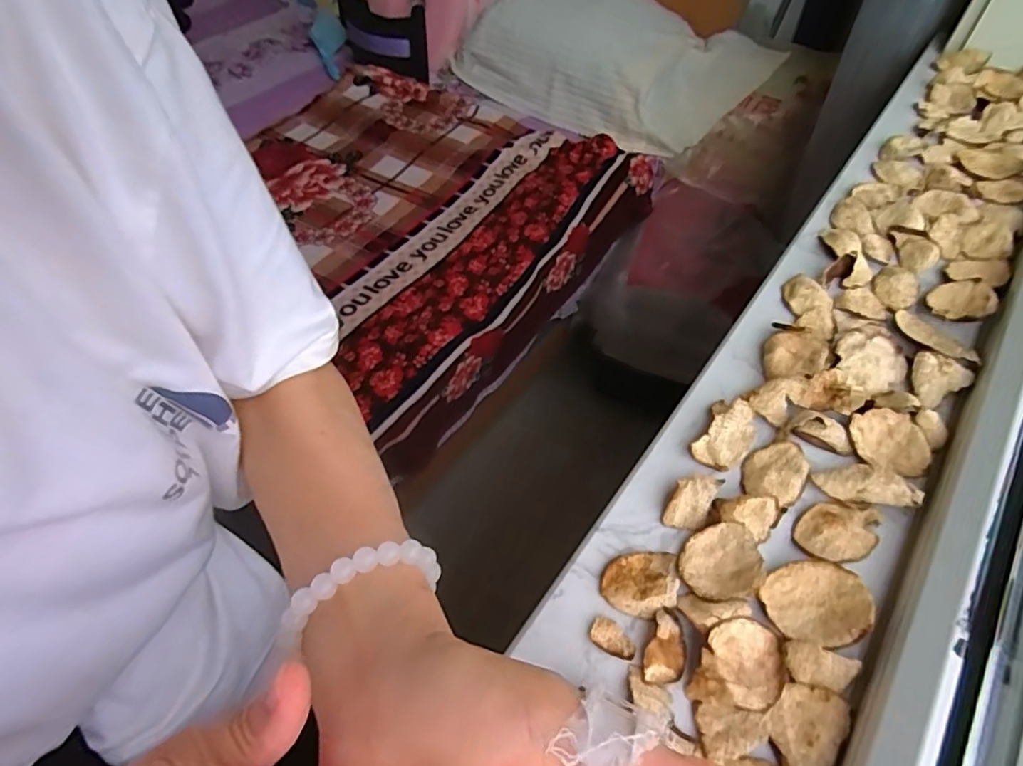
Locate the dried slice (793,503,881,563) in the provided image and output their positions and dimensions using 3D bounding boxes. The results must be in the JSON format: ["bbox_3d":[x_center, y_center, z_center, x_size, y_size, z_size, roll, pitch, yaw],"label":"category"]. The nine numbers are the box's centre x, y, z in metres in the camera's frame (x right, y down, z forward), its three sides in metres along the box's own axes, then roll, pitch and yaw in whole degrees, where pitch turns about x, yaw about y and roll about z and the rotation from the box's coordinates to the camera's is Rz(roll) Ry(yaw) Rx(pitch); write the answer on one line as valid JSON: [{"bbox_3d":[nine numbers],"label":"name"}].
[{"bbox_3d":[0.195,0.087,0.334,0.052,0.005,0.034,-12,55,-9],"label":"dried slice"}]

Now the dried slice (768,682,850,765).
[{"bbox_3d":[0.144,0.168,0.273,0.030,0.006,0.044,36,61,23],"label":"dried slice"}]

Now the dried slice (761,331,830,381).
[{"bbox_3d":[0.204,-0.018,0.404,0.042,0.013,0.045,13,55,9],"label":"dried slice"}]

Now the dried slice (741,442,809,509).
[{"bbox_3d":[0.167,0.055,0.353,0.035,0.007,0.048,38,63,24],"label":"dried slice"}]

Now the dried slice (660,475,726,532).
[{"bbox_3d":[0.110,0.072,0.344,0.023,0.013,0.037,25,58,17],"label":"dried slice"}]

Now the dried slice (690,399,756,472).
[{"bbox_3d":[0.142,0.032,0.369,0.032,0.017,0.051,29,59,19],"label":"dried slice"}]

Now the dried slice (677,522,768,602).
[{"bbox_3d":[0.118,0.101,0.316,0.043,0.011,0.040,0,54,0],"label":"dried slice"}]

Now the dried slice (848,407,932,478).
[{"bbox_3d":[0.245,0.040,0.364,0.042,0.016,0.045,0,54,0],"label":"dried slice"}]

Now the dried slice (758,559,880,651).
[{"bbox_3d":[0.164,0.117,0.301,0.047,0.016,0.043,0,54,0],"label":"dried slice"}]

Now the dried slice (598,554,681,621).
[{"bbox_3d":[0.072,0.113,0.317,0.041,0.011,0.036,3,54,4],"label":"dried slice"}]

